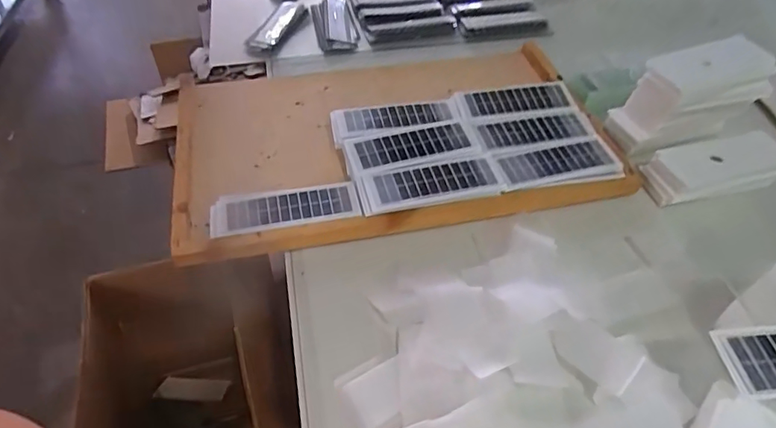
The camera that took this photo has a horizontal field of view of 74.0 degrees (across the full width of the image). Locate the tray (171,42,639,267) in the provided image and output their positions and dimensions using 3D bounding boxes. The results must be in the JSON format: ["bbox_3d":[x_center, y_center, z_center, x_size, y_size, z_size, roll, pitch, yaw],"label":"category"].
[{"bbox_3d":[0.003,-0.112,0.627,0.494,0.044,0.315,-10,49,-9],"label":"tray"}]

